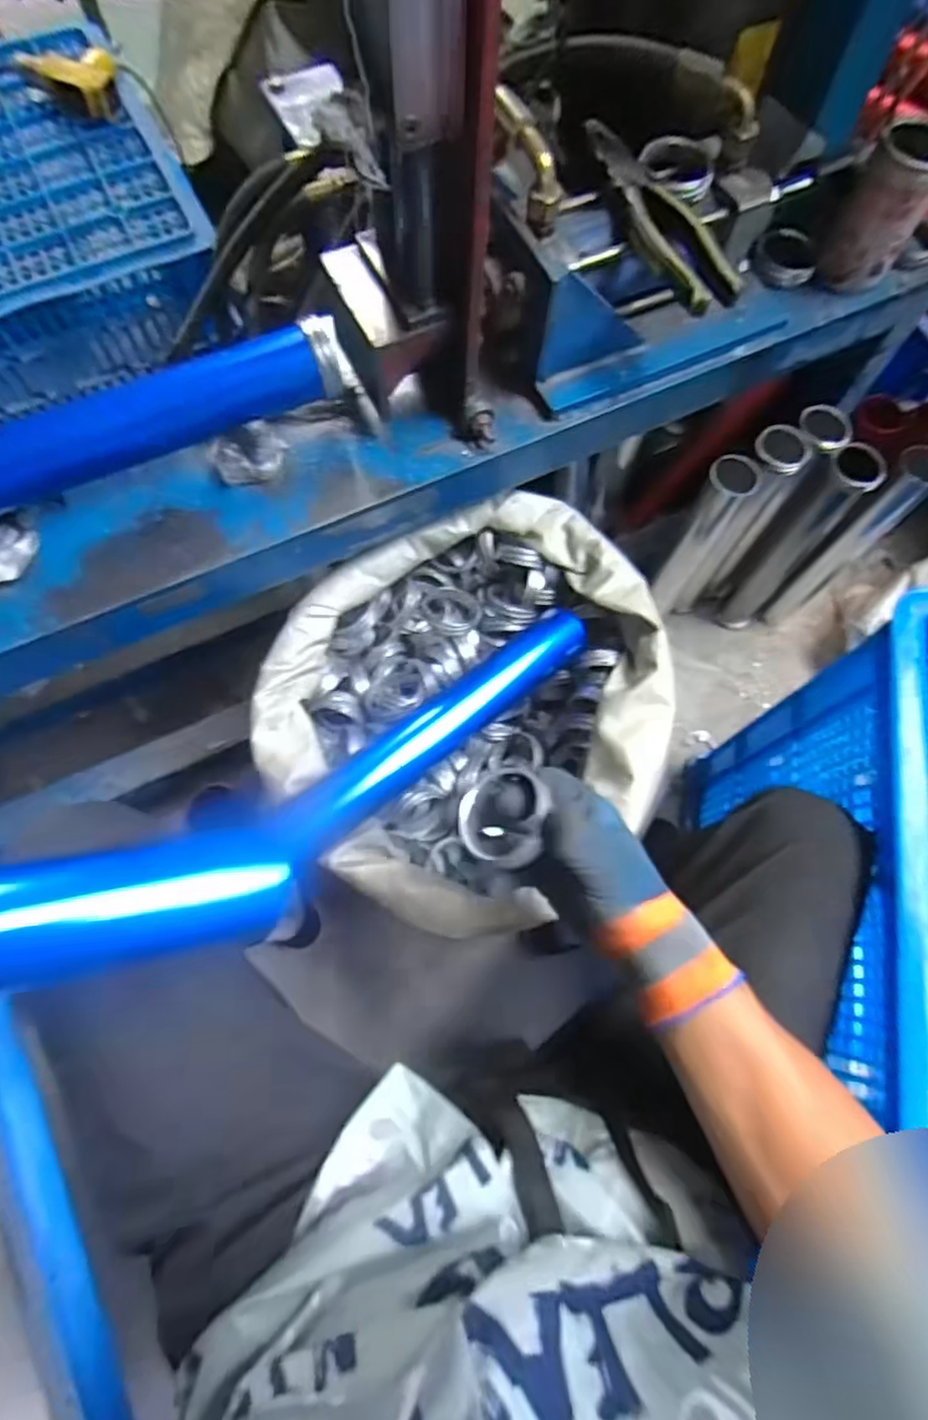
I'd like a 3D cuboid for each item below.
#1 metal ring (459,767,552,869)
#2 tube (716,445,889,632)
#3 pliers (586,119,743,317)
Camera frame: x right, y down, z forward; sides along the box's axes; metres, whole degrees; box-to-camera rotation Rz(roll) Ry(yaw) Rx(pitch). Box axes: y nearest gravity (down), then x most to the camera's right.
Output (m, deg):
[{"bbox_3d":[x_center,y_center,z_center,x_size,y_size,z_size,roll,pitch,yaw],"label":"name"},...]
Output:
[{"bbox_3d":[0.026,0.064,0.395,0.058,0.020,0.056,3,69,37],"label":"metal ring"},{"bbox_3d":[0.437,-0.213,0.895,0.053,0.346,0.061,-43,75,-14],"label":"tube"},{"bbox_3d":[0.144,-0.379,0.504,0.042,0.021,0.192,-23,71,-8],"label":"pliers"}]

